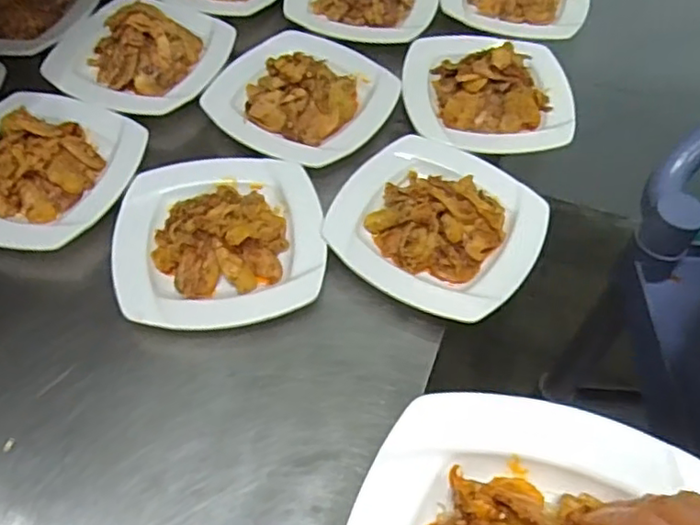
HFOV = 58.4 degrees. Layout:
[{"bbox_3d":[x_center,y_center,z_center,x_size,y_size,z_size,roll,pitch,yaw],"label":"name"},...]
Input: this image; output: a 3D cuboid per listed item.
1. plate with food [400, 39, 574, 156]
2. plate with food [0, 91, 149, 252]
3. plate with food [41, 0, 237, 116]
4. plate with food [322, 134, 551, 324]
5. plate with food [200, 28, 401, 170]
[{"bbox_3d":[0.172,-0.228,0.758,0.204,0.058,0.194,1,56,-1],"label":"plate with food"},{"bbox_3d":[-0.339,-0.115,0.656,0.196,0.053,0.200,18,57,10],"label":"plate with food"},{"bbox_3d":[-0.249,-0.260,0.722,0.189,0.050,0.183,18,57,10],"label":"plate with food"},{"bbox_3d":[0.092,-0.052,0.645,0.208,0.046,0.195,28,59,16],"label":"plate with food"},{"bbox_3d":[-0.058,-0.214,0.743,0.201,0.051,0.196,31,60,18],"label":"plate with food"}]

